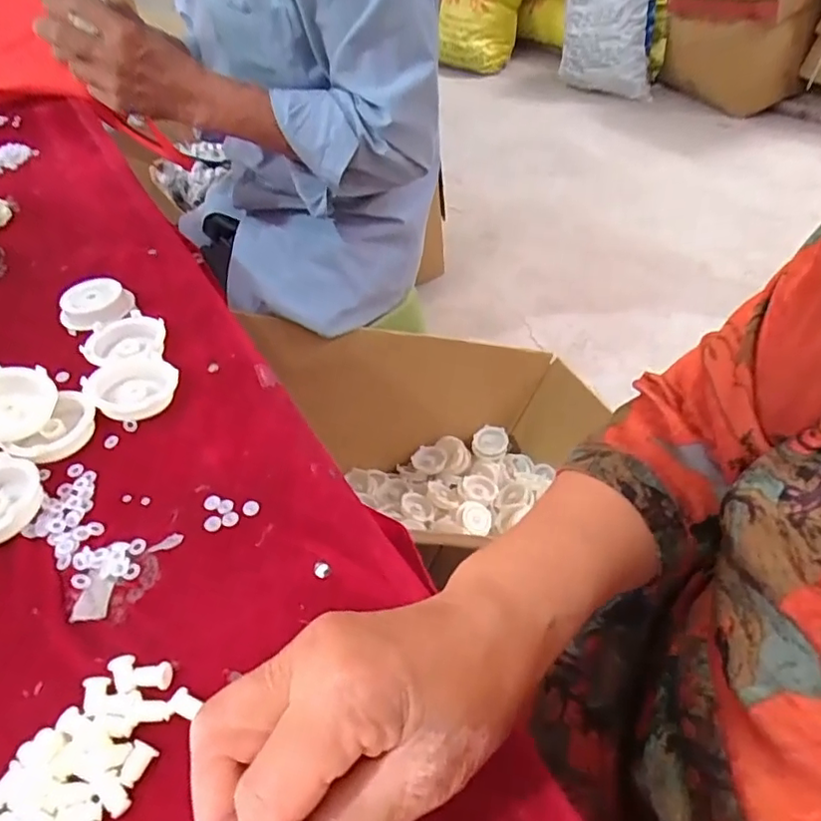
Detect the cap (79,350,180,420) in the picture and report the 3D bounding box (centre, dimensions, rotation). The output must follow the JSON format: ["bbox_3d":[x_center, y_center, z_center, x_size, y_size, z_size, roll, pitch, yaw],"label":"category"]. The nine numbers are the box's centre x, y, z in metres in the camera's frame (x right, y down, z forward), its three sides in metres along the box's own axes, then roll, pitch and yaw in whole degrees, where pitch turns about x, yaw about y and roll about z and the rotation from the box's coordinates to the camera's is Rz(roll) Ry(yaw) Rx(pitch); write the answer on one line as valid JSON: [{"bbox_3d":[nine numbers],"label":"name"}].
[{"bbox_3d":[-0.202,-0.017,0.424,0.059,0.021,0.059,0,43,0],"label":"cap"}]

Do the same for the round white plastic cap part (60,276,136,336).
[{"bbox_3d":[-0.264,-0.089,0.496,0.054,0.025,0.054,0,43,0],"label":"round white plastic cap part"}]

